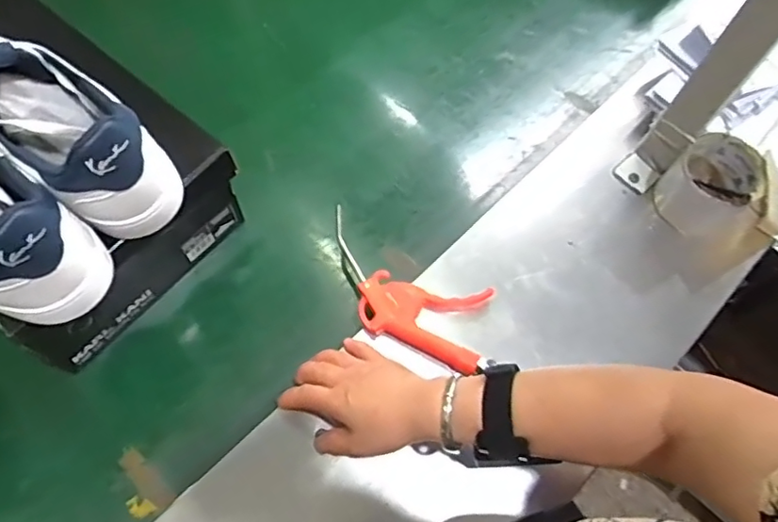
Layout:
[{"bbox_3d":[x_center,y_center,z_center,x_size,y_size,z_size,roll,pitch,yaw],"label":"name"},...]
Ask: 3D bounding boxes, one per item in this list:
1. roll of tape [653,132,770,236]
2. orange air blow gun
[{"bbox_3d":[0.336,-0.079,0.609,0.080,0.077,0.086,2,64,-4],"label":"roll of tape"},{"bbox_3d":[0.016,0.036,0.569,0.178,0.042,0.100,24,65,7],"label":"orange air blow gun"}]

